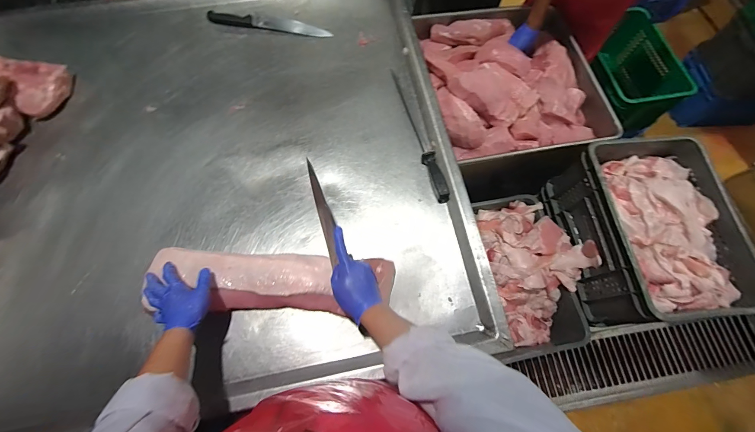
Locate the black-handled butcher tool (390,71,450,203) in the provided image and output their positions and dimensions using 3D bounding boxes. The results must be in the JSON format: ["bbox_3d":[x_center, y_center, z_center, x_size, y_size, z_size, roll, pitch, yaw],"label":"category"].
[{"bbox_3d":[0.103,-0.215,0.815,0.031,0.040,0.395,-14,72,-7],"label":"black-handled butcher tool"}]

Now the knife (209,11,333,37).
[{"bbox_3d":[-0.318,-0.574,0.966,0.357,0.024,0.057,4,70,-1],"label":"knife"}]

